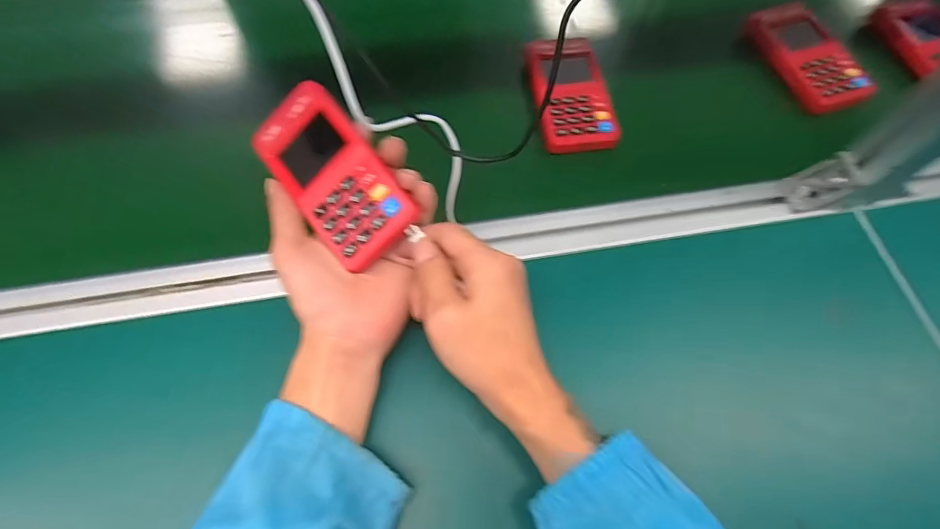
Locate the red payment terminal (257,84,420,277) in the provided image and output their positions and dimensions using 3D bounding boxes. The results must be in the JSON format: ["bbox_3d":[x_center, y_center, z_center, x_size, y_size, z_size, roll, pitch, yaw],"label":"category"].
[{"bbox_3d":[-0.100,-0.067,0.337,0.069,0.011,0.133,-43,78,11],"label":"red payment terminal"}]

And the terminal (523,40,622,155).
[{"bbox_3d":[0.101,-0.172,0.462,0.072,0.024,0.131,-5,64,-4],"label":"terminal"}]

